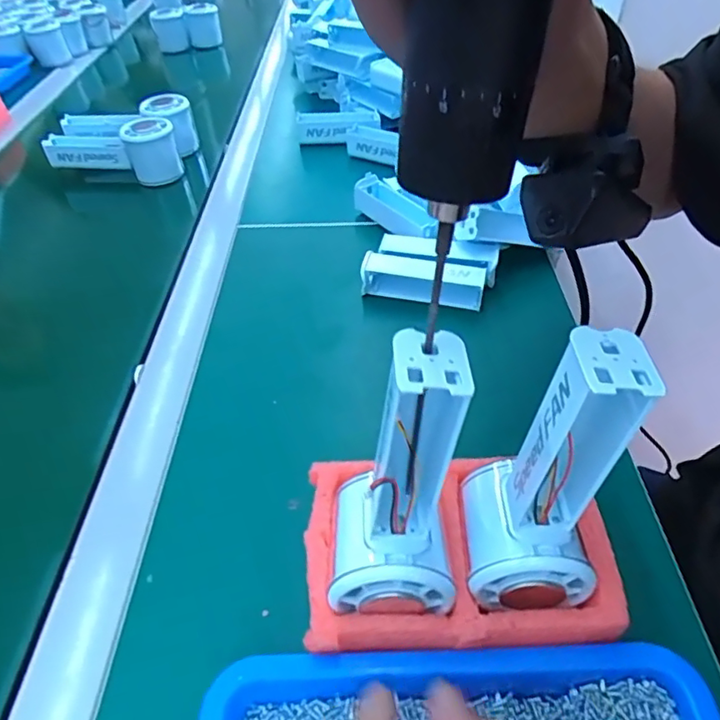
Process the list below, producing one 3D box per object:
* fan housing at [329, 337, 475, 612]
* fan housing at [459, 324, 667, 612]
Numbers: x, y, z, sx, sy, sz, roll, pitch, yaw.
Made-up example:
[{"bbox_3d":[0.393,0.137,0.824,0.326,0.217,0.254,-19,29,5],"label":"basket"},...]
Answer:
[{"bbox_3d":[0.012,0.050,0.224,0.054,0.122,0.055,-1,46,2],"label":"fan housing"},{"bbox_3d":[0.074,0.060,0.233,0.052,0.150,0.053,3,46,6],"label":"fan housing"}]

